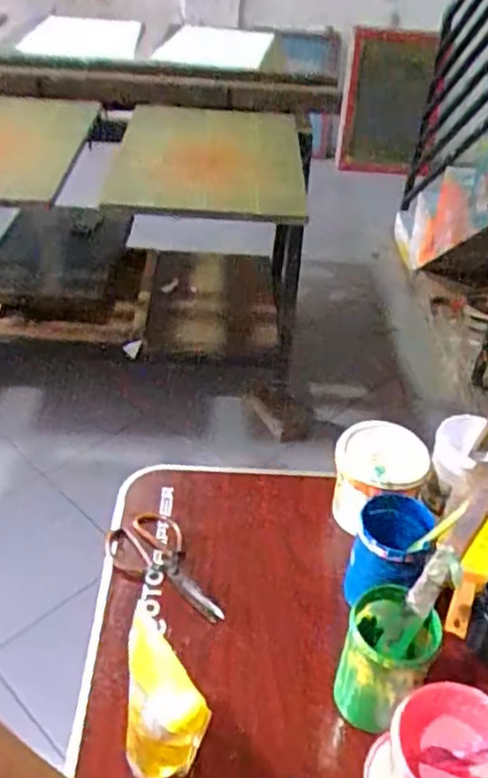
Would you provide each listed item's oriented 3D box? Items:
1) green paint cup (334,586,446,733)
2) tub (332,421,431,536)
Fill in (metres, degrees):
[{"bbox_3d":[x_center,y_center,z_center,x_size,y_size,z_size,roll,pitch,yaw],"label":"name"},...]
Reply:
[{"bbox_3d":[0.158,0.310,0.794,0.096,0.146,0.097,18,40,16],"label":"green paint cup"},{"bbox_3d":[0.190,0.137,1.003,0.110,0.138,0.116,3,38,-2],"label":"tub"}]

